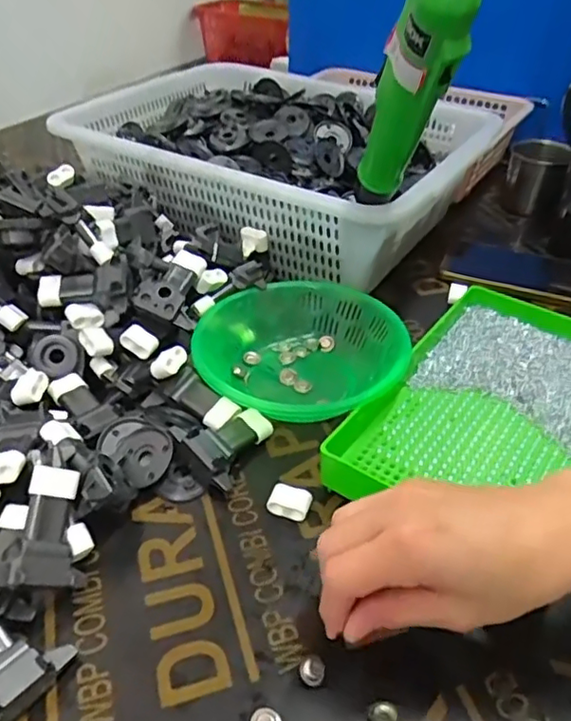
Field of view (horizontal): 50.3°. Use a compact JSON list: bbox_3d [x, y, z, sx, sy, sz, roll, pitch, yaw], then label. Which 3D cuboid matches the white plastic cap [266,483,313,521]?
[{"bbox_3d":[0.003,0.090,0.385,0.026,0.015,0.015,13,39,15],"label":"white plastic cap"}]

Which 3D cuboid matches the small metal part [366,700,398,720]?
[{"bbox_3d":[0.047,0.173,0.295,0.013,0.004,0.015,19,41,22],"label":"small metal part"}]

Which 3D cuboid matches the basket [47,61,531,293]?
[{"bbox_3d":[0.003,-0.213,0.650,0.358,0.099,0.307,23,44,24],"label":"basket"}]

